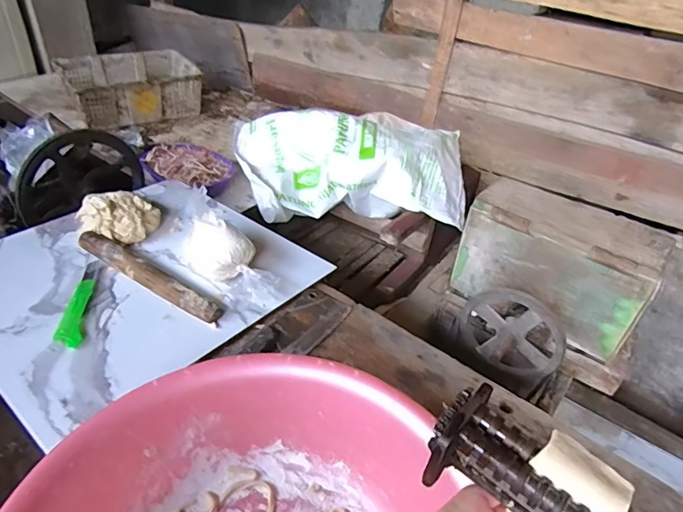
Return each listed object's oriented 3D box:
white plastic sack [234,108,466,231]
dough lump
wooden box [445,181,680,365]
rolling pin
[{"bbox_3d":[0.014,-0.276,1.431,0.681,0.191,0.387,4,37,-2],"label":"white plastic sack"},{"bbox_3d":[-0.409,-0.075,0.898,0.109,0.056,0.109,4,37,-3],"label":"dough lump"},{"bbox_3d":[0.429,0.014,0.990,0.359,0.225,0.150,32,44,30],"label":"wooden box"},{"bbox_3d":[-0.315,0.028,0.786,0.303,0.026,0.032,25,41,23],"label":"rolling pin"}]

